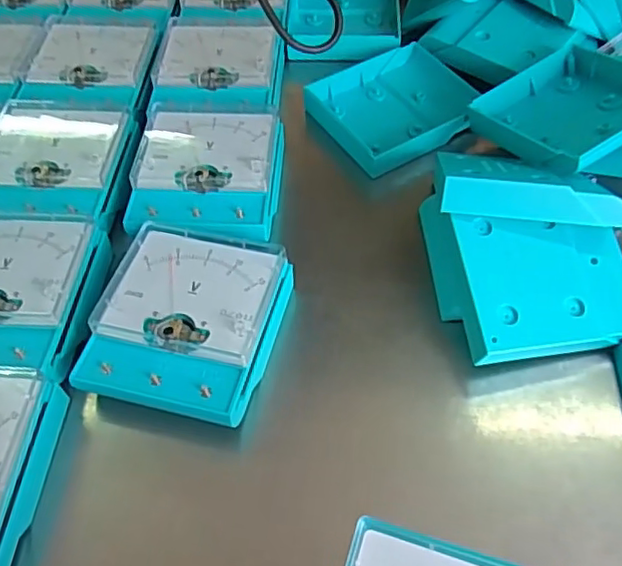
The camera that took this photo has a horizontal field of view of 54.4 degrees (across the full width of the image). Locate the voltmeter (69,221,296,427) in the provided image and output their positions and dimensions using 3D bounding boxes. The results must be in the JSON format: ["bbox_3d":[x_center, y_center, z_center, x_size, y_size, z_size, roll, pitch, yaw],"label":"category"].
[{"bbox_3d":[-0.074,0.025,0.376,0.102,0.038,0.118,11,58,10],"label":"voltmeter"}]

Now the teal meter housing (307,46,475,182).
[{"bbox_3d":[0.066,-0.150,0.502,0.117,0.027,0.112,-28,59,-15],"label":"teal meter housing"}]

